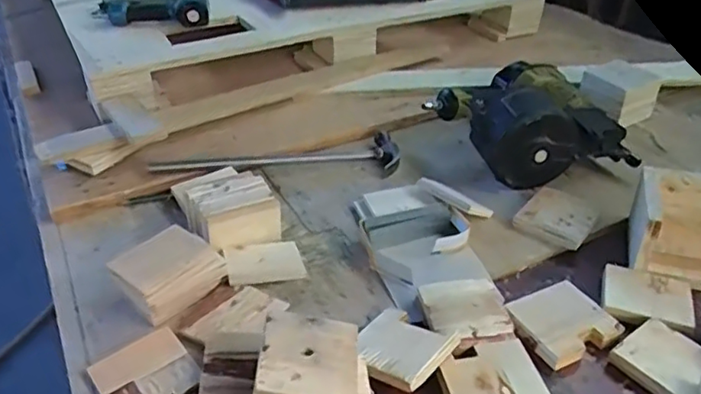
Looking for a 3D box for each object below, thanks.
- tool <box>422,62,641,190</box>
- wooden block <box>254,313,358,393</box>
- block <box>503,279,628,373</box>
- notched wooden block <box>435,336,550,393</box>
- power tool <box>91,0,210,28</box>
[{"bbox_3d":[0.276,-0.105,0.892,0.245,0.115,0.216,28,44,31],"label":"tool"},{"bbox_3d":[-0.036,0.146,0.536,0.086,0.015,0.088,14,43,-11],"label":"wooden block"},{"bbox_3d":[0.225,0.133,0.644,0.096,0.018,0.088,-17,40,-22],"label":"block"},{"bbox_3d":[0.133,0.177,0.575,0.091,0.022,0.086,-8,34,-13],"label":"notched wooden block"},{"bbox_3d":[-0.358,-0.338,1.091,0.208,0.060,0.065,-4,34,-7],"label":"power tool"}]

